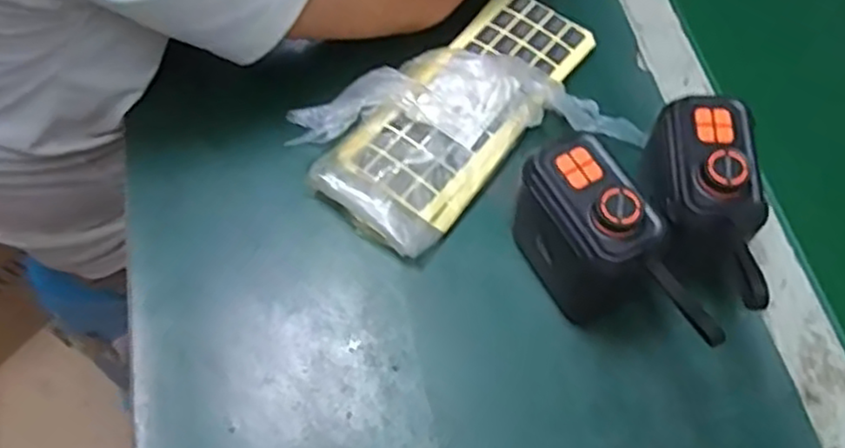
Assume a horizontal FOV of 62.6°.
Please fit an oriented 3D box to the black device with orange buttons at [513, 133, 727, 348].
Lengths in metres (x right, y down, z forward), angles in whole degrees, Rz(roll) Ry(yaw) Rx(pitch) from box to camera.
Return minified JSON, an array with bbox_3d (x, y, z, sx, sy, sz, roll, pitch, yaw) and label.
[{"bbox_3d":[0.108,0.026,0.408,0.056,0.103,0.135,-29,66,-12],"label":"black device with orange buttons"}]

